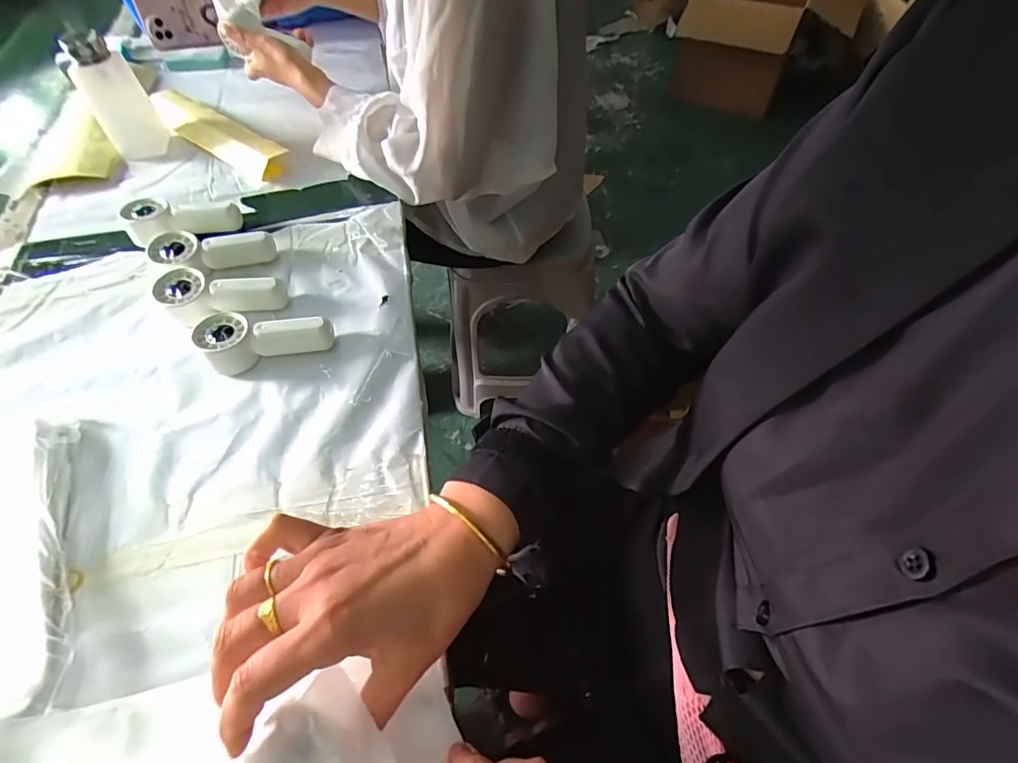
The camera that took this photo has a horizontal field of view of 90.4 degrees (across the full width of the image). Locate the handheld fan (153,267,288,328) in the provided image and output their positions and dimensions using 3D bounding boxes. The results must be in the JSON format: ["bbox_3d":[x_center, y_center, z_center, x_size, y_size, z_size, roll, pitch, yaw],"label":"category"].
[{"bbox_3d":[-0.266,-0.084,0.473,0.106,0.033,0.042,-14,56,-8],"label":"handheld fan"}]

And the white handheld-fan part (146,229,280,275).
[{"bbox_3d":[-0.292,-0.130,0.504,0.108,0.036,0.036,-19,57,-12],"label":"white handheld-fan part"}]

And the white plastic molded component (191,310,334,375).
[{"bbox_3d":[-0.211,-0.033,0.438,0.106,0.032,0.045,-1,56,0],"label":"white plastic molded component"}]

